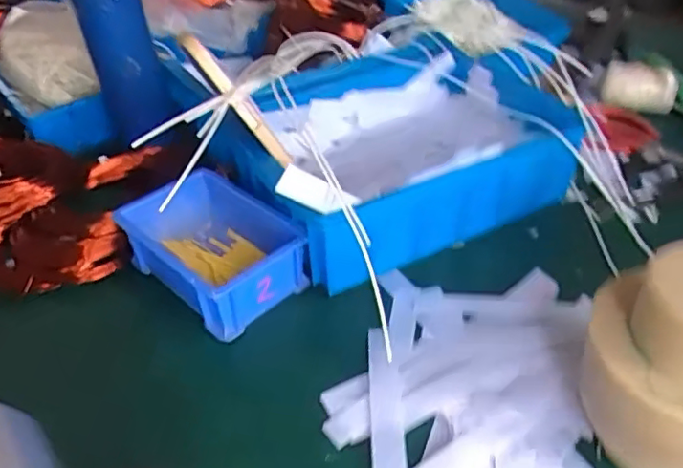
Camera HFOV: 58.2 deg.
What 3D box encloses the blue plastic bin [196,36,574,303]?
[{"bbox_3d":[0.046,-0.078,0.557,0.278,0.101,0.215,-19,41,-19],"label":"blue plastic bin"}]

